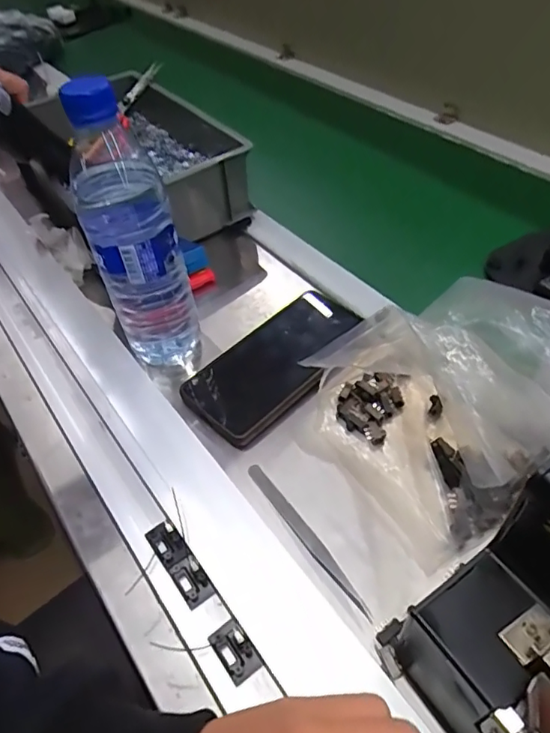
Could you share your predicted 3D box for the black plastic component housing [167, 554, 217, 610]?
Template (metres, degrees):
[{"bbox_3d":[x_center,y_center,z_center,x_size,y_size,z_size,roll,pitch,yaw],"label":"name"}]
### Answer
[{"bbox_3d":[-0.050,0.127,0.312,0.017,0.012,0.028,-31,53,-21],"label":"black plastic component housing"}]

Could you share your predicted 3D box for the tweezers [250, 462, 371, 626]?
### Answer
[{"bbox_3d":[0.020,0.113,0.355,0.012,0.010,0.130,-28,52,-19],"label":"tweezers"}]

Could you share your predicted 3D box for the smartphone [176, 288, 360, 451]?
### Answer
[{"bbox_3d":[0.003,-0.003,0.451,0.161,0.020,0.088,-35,54,-24],"label":"smartphone"}]

